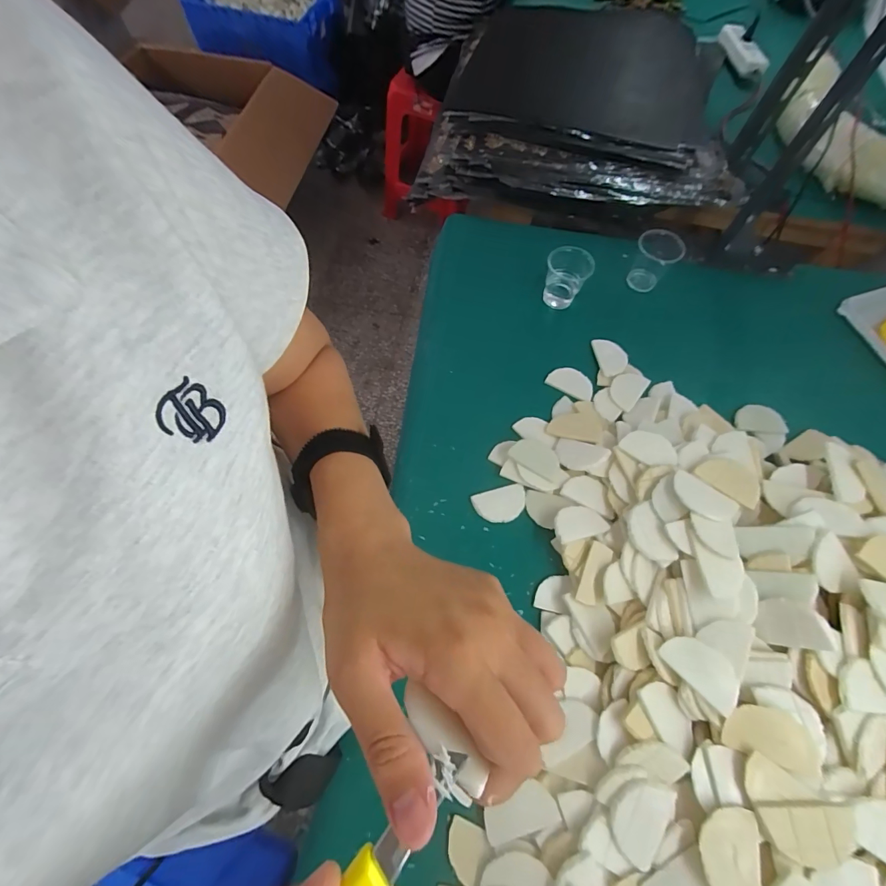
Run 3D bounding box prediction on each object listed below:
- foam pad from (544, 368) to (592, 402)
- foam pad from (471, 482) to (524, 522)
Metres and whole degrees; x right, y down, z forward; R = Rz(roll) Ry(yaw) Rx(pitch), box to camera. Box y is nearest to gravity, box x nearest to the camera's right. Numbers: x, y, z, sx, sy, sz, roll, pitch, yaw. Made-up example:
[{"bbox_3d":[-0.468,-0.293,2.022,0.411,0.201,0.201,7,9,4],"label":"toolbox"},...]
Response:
[{"bbox_3d":[0.189,-0.089,0.614,0.067,0.008,0.044,33,69,13],"label":"foam pad"},{"bbox_3d":[0.073,0.078,0.530,0.066,0.004,0.042,-12,66,-7],"label":"foam pad"}]

